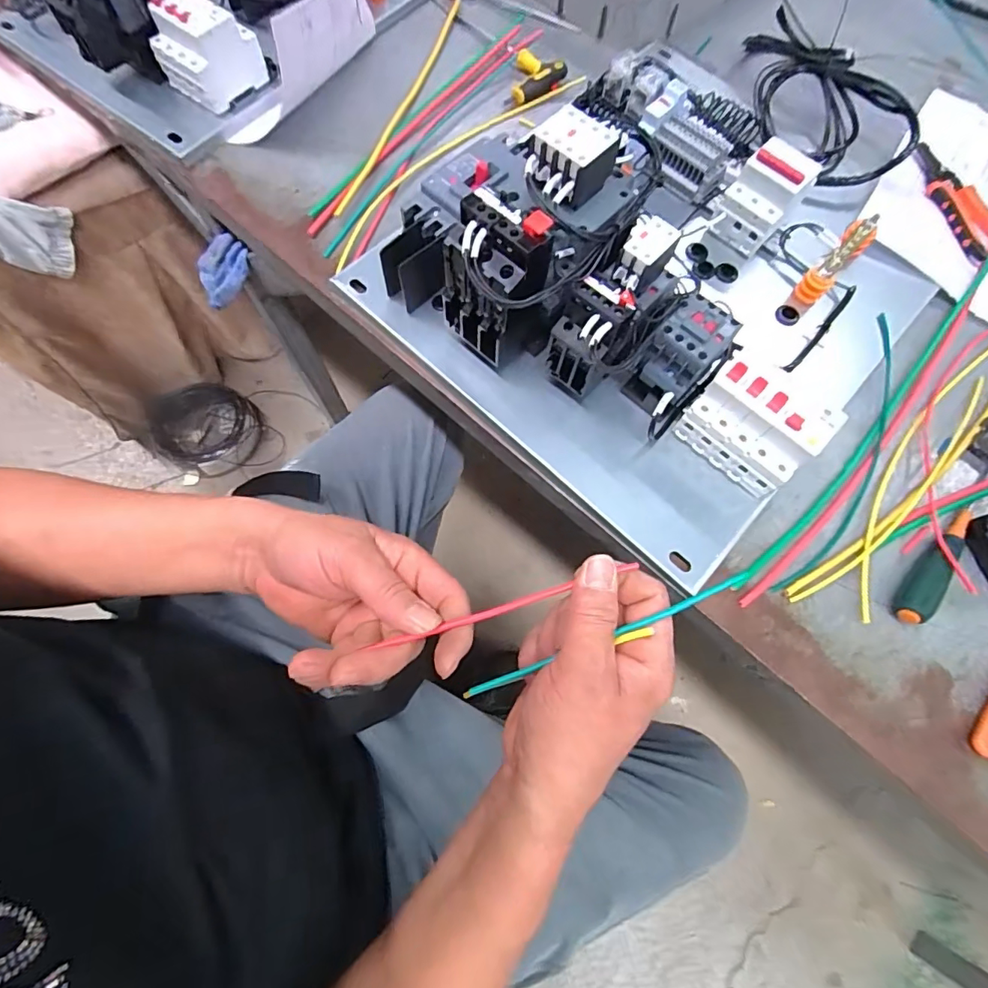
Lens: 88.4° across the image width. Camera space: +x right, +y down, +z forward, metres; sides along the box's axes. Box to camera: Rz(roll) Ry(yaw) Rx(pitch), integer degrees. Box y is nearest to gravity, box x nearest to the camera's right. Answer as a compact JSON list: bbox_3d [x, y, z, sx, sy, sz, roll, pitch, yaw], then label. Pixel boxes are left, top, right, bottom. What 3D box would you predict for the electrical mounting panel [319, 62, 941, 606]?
[{"bbox_3d":[0.152,-0.224,0.435,0.425,0.143,0.433,42,74,12],"label":"electrical mounting panel"}]

